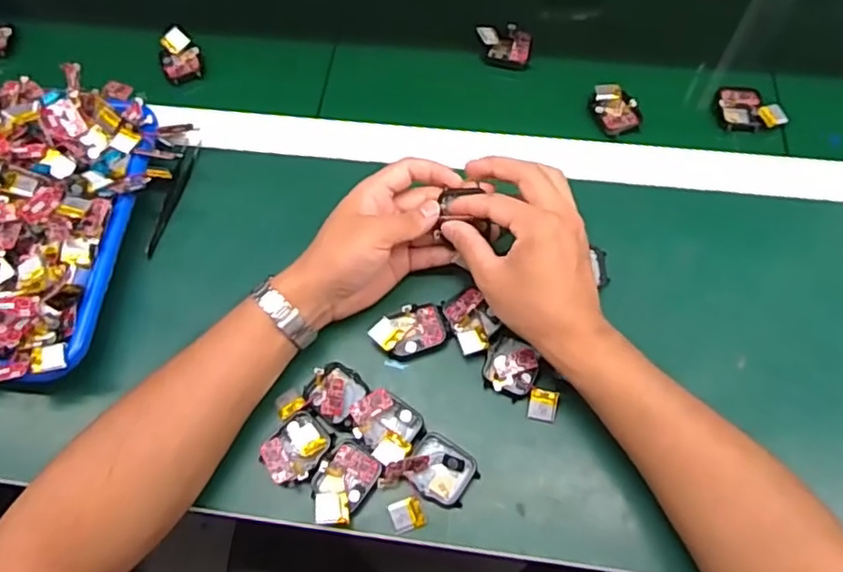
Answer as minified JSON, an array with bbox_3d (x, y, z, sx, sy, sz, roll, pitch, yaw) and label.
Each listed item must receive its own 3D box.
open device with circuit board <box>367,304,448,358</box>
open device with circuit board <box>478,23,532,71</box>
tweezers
[{"bbox_3d":[-0.010,0.033,0.468,0.053,0.019,0.035,-16,65,-5],"label":"open device with circuit board"},{"bbox_3d":[0.079,-0.228,0.582,0.049,0.028,0.035,13,66,8],"label":"open device with circuit board"},{"bbox_3d":[-0.212,-0.078,0.533,0.013,0.007,0.114,8,66,6],"label":"tweezers"}]

